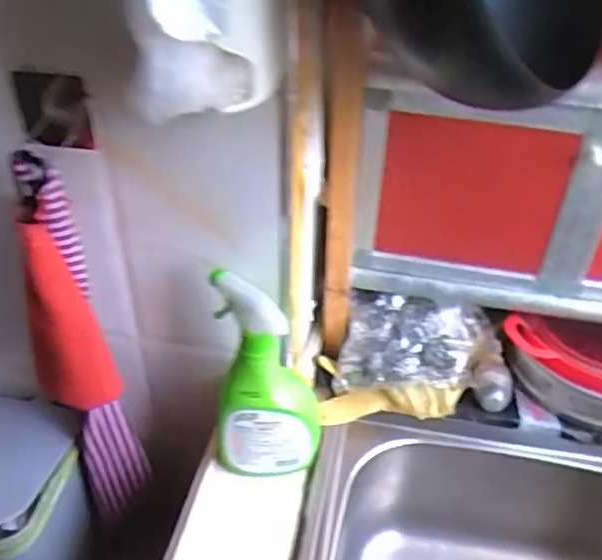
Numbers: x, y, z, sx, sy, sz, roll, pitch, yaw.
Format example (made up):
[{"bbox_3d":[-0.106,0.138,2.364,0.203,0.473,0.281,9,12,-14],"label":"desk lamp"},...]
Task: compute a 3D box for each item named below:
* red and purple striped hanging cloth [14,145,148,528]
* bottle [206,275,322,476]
[{"bbox_3d":[-0.223,0.086,0.653,0.066,0.420,0.086,-15,41,-19],"label":"red and purple striped hanging cloth"},{"bbox_3d":[-0.033,0.099,0.638,0.100,0.230,0.061,2,38,2],"label":"bottle"}]

